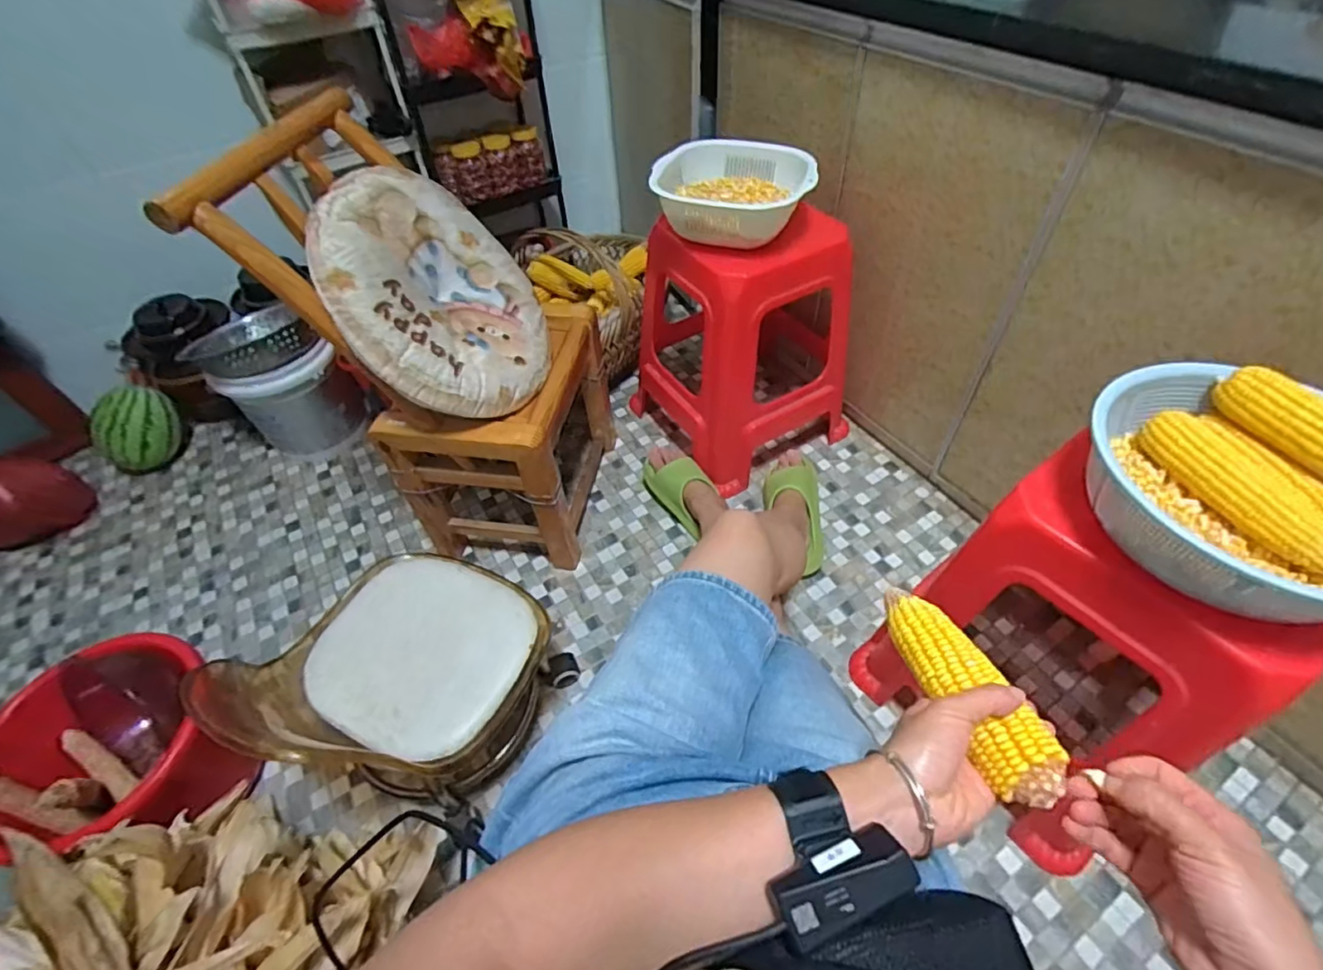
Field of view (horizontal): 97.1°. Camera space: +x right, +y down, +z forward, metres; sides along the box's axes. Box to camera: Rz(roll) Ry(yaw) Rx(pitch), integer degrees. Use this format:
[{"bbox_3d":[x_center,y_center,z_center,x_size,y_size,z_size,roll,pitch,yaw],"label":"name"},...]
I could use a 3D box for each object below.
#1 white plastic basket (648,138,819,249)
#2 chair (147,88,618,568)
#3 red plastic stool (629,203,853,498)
[{"bbox_3d":[0.129,-0.513,1.015,0.253,0.082,0.221,14,53,15],"label":"white plastic basket"},{"bbox_3d":[-0.351,-0.197,1.026,0.380,0.701,0.387,3,50,6],"label":"chair"},{"bbox_3d":[0.177,-0.304,1.244,0.363,0.487,0.363,-25,53,-16],"label":"red plastic stool"}]

